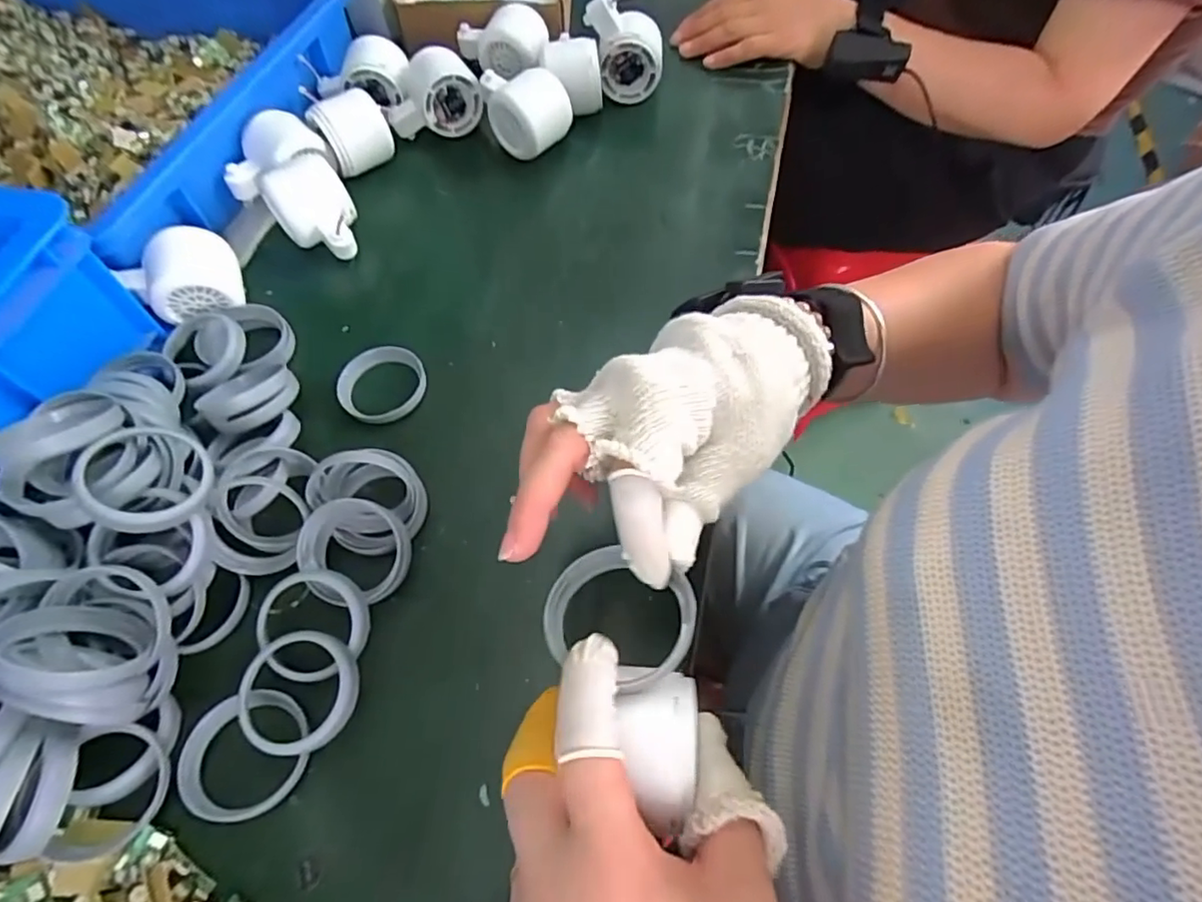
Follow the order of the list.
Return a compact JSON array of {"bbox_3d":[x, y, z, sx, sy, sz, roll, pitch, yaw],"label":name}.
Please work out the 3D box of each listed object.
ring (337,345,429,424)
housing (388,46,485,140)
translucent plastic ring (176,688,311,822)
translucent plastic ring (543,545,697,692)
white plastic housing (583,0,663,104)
[{"bbox_3d":[-0.154,-0.046,0.420,0.060,0.011,0.058,0,63,0],"label":"ring"},{"bbox_3d":[-0.149,-0.322,0.550,0.085,0.059,0.054,-1,63,-1],"label":"housing"},{"bbox_3d":[-0.182,0.153,0.305,0.059,0.007,0.059,0,63,0],"label":"translucent plastic ring"},{"bbox_3d":[0.007,0.066,0.241,0.059,0.014,0.050,22,65,11],"label":"translucent plastic ring"},{"bbox_3d":[0.021,-0.366,0.546,0.069,0.074,0.043,1,63,0],"label":"white plastic housing"}]

